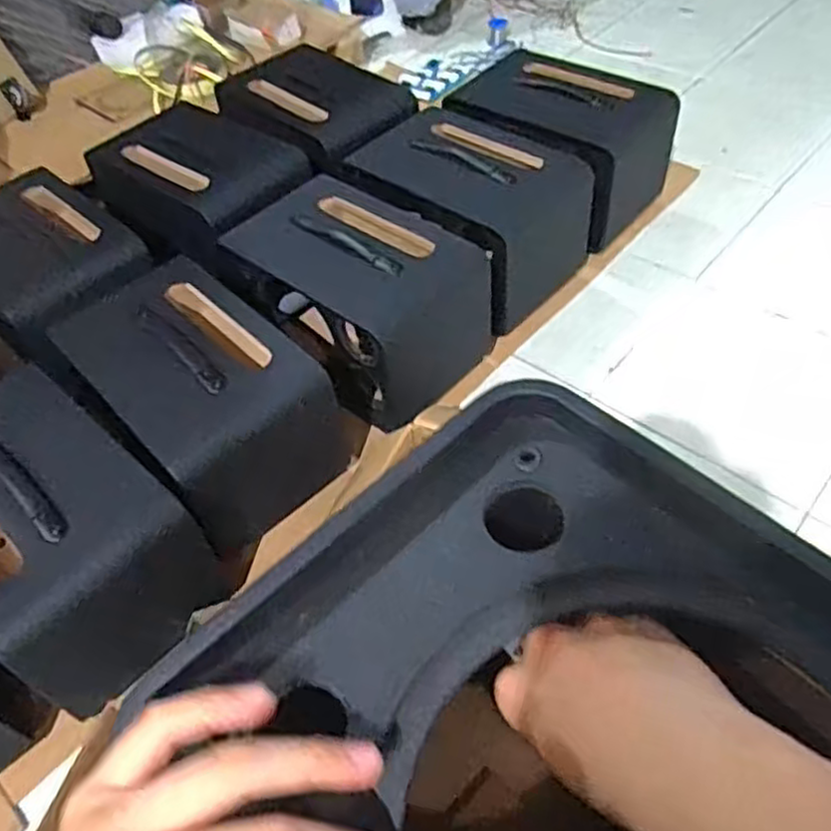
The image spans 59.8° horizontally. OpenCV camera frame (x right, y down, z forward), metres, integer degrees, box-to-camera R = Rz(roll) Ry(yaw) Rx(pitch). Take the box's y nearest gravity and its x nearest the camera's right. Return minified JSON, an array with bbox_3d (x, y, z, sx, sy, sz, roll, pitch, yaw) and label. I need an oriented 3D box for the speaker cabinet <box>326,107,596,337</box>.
[{"bbox_3d":[0.105,-0.380,1.429,0.413,0.251,0.315,34,61,29],"label":"speaker cabinet"}]

